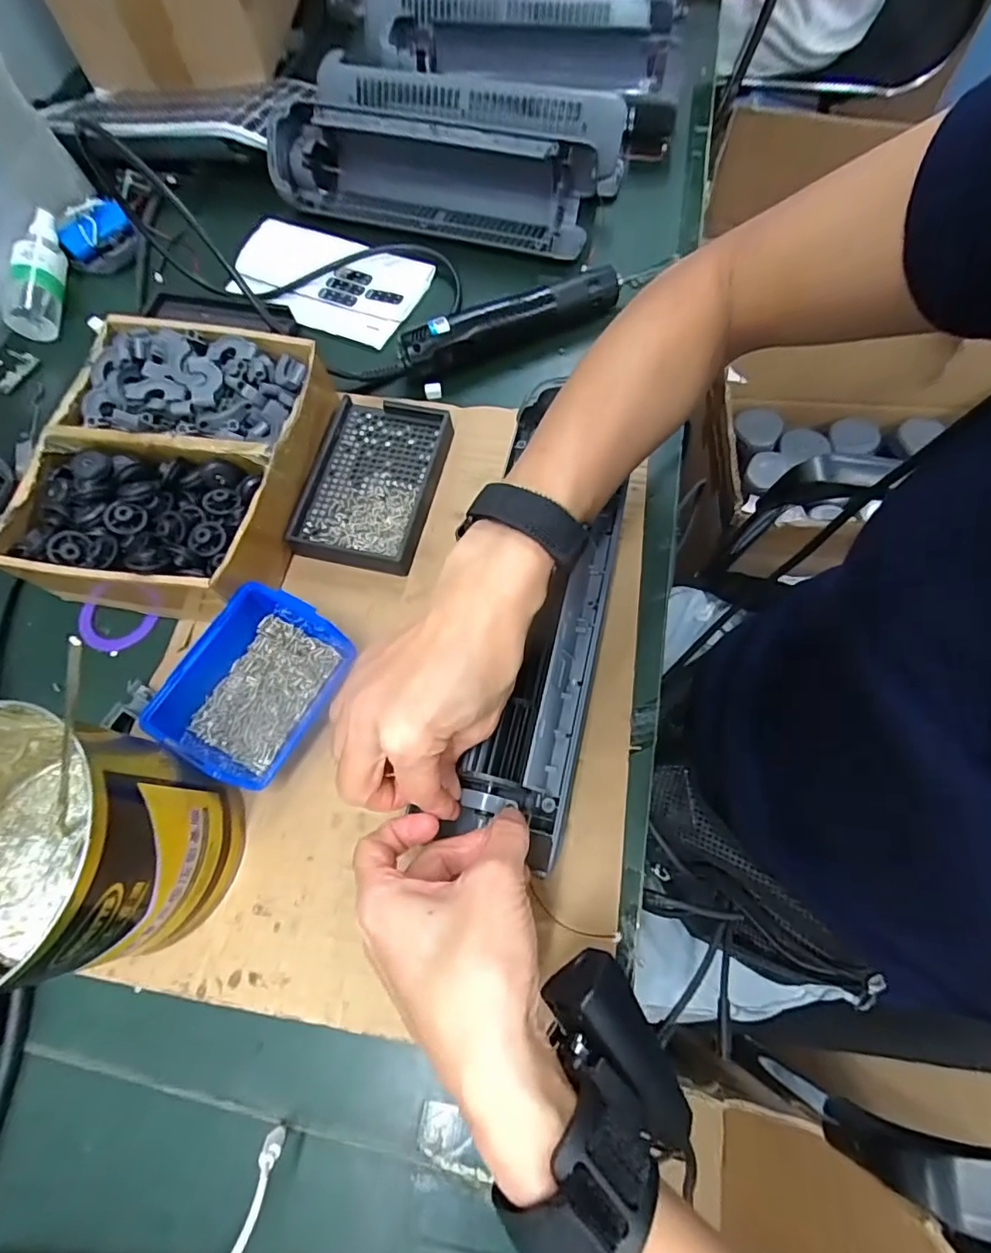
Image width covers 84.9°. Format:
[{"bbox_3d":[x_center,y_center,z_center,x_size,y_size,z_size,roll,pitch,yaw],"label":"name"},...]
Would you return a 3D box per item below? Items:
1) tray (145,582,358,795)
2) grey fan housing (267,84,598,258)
[{"bbox_3d":[-0.152,0.037,0.346,0.086,0.045,0.112,26,71,13],"label":"tray"},{"bbox_3d":[-0.062,-0.422,0.516,0.304,0.080,0.069,15,69,9],"label":"grey fan housing"}]

